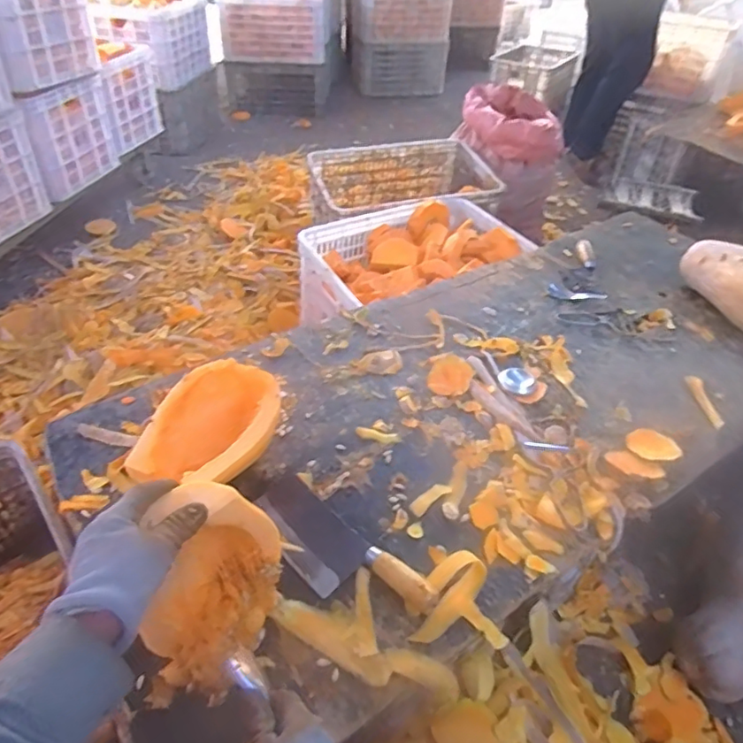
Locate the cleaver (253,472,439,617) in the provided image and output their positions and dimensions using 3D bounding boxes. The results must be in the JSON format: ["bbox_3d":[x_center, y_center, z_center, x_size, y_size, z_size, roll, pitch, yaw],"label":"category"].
[{"bbox_3d":[-0.048,0.223,0.705,0.268,0.030,0.091,34,49,32],"label":"cleaver"}]

